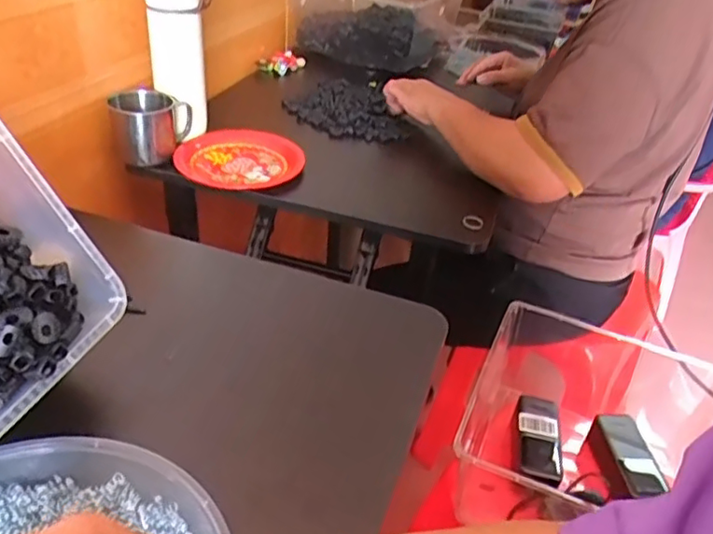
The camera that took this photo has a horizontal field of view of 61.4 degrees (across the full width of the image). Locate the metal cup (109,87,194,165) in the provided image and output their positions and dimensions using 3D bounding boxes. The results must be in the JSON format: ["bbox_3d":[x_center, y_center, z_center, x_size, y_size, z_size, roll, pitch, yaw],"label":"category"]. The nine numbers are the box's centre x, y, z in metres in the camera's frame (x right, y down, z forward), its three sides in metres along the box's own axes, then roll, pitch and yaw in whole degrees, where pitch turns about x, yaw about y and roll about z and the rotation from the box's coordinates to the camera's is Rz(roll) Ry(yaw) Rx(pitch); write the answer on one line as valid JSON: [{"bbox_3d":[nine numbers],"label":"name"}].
[{"bbox_3d":[-0.274,-0.190,0.798,0.071,0.076,0.094,12,35,8],"label":"metal cup"}]

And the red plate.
[{"bbox_3d":[-0.161,-0.150,0.823,0.166,0.018,0.154,4,35,-3],"label":"red plate"}]

